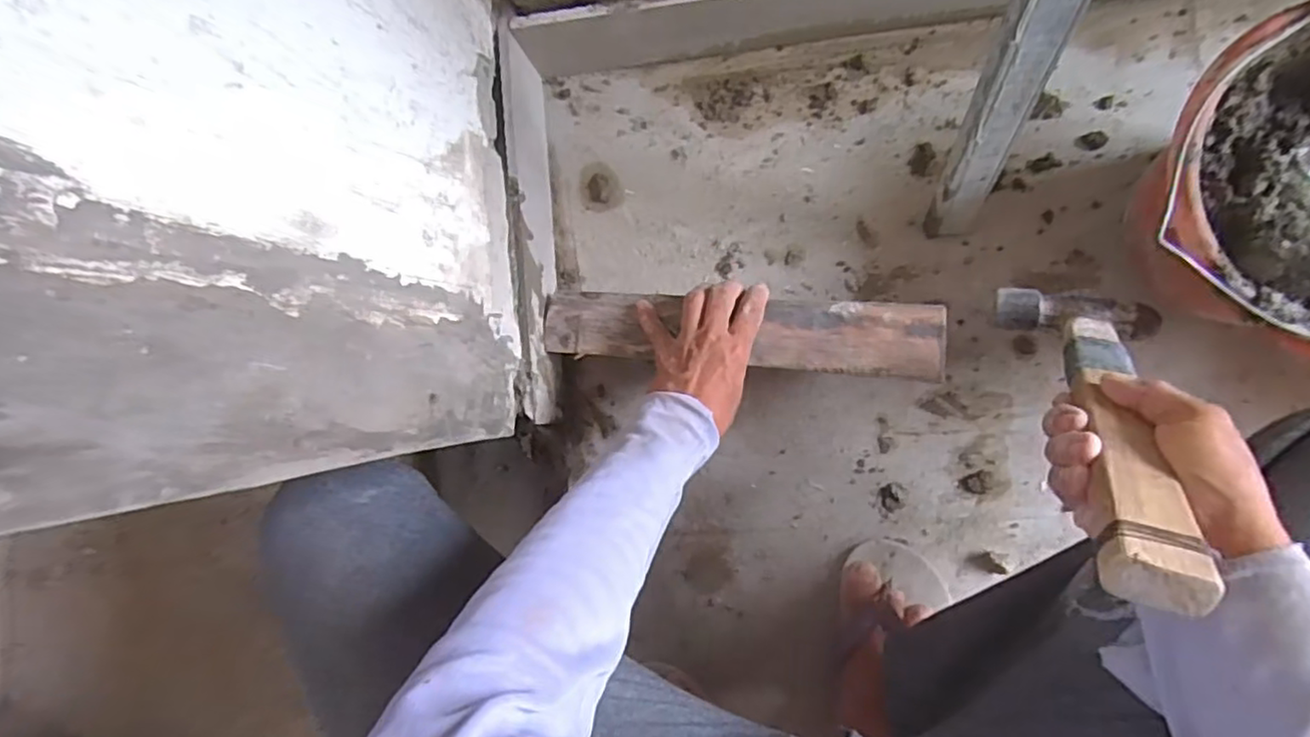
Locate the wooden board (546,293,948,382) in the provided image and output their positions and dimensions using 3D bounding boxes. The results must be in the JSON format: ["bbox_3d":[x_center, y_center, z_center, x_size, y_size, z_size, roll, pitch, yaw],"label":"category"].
[{"bbox_3d":[0.065,-0.032,0.564,0.336,0.019,0.059,4,89,16],"label":"wooden board"}]

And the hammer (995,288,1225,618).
[{"bbox_3d":[0.260,0.026,0.395,0.084,0.288,0.038,9,122,19],"label":"hammer"}]

